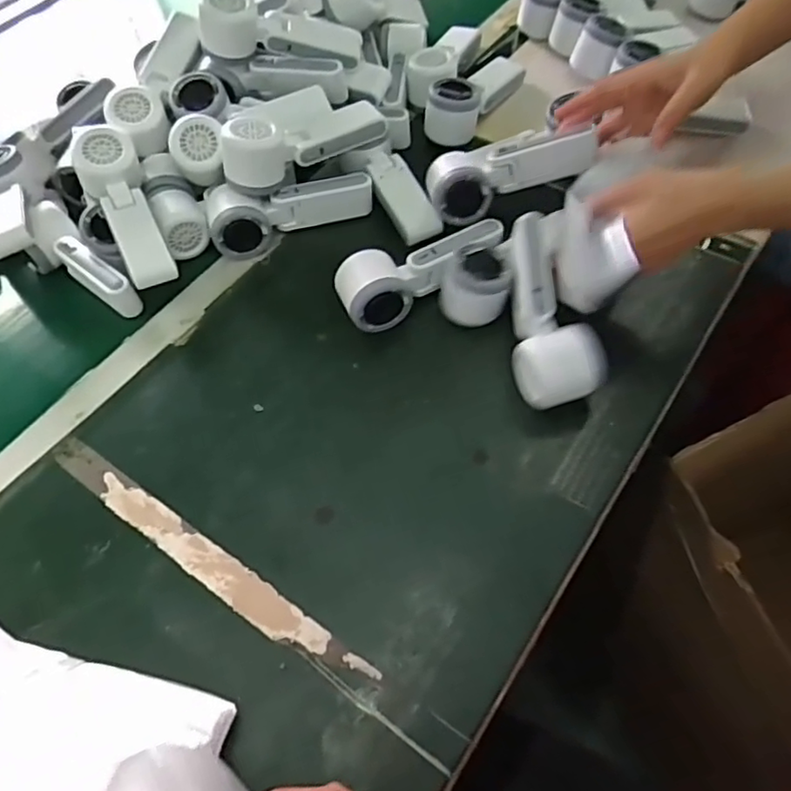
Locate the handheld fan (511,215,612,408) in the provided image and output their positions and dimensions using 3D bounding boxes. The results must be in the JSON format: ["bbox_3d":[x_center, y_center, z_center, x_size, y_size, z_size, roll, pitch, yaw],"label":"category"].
[{"bbox_3d":[0.124,-0.074,0.517,0.060,0.050,0.163,-10,72,-2],"label":"handheld fan"}]

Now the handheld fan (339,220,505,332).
[{"bbox_3d":[0.027,-0.114,0.573,0.161,0.057,0.058,-24,59,-10],"label":"handheld fan"}]

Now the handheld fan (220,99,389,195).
[{"bbox_3d":[-0.095,-0.256,0.614,0.166,0.064,0.057,-28,60,-13],"label":"handheld fan"}]

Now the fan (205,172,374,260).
[{"bbox_3d":[-0.112,-0.200,0.635,0.168,0.053,0.065,-27,60,-13],"label":"fan"}]

